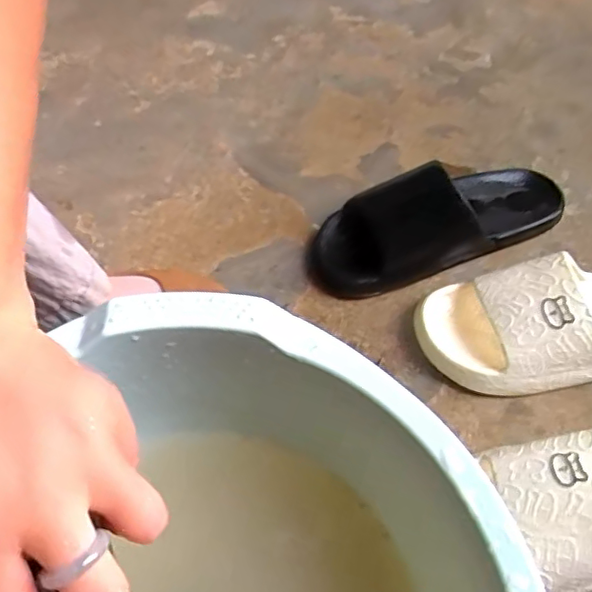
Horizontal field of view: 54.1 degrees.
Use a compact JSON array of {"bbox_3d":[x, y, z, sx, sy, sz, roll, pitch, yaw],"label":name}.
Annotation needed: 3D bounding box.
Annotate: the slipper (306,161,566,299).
[{"bbox_3d":[0.143,-0.080,0.560,0.272,0.070,0.097,-17,57,-12],"label":"slipper"}]

